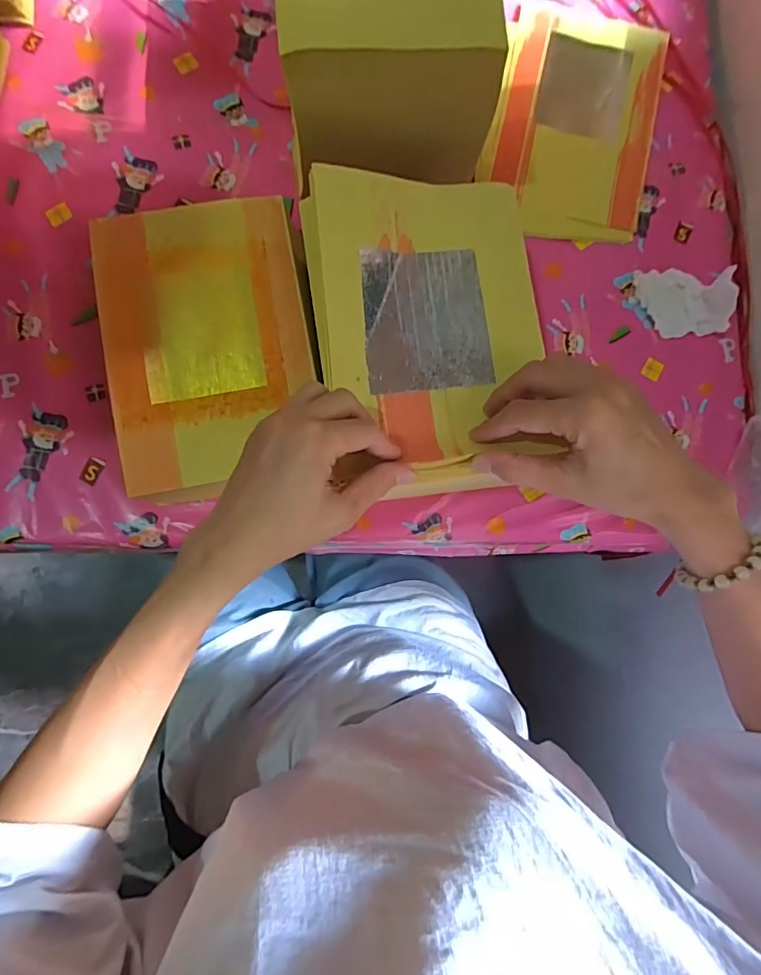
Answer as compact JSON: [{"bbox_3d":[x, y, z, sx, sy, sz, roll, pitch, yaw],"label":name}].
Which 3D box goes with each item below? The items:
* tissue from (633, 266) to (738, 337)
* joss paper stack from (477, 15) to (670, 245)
[{"bbox_3d":[0.298,-0.182,0.482,0.090,0.010,0.063,1,91,9],"label":"tissue"},{"bbox_3d":[0.200,-0.373,0.503,0.167,0.013,0.242,13,82,-4],"label":"joss paper stack"}]

